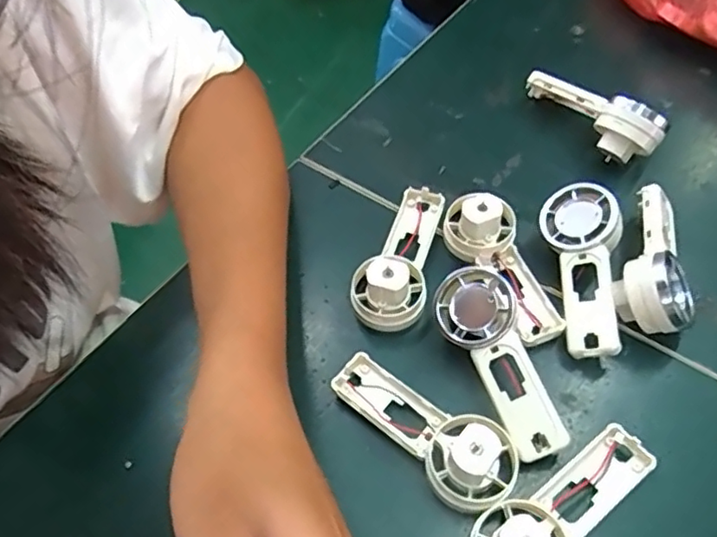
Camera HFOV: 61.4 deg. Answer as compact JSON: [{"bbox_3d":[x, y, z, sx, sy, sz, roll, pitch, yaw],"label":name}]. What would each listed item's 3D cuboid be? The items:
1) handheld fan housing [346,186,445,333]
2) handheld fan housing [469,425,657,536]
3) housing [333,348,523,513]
[{"bbox_3d":[0.023,-0.011,0.333,0.039,0.029,0.092,11,55,10],"label":"handheld fan housing"},{"bbox_3d":[0.088,0.102,0.251,0.092,0.028,0.037,-28,58,-17],"label":"handheld fan housing"},{"bbox_3d":[0.027,0.073,0.276,0.092,0.030,0.037,29,60,21],"label":"housing"}]

